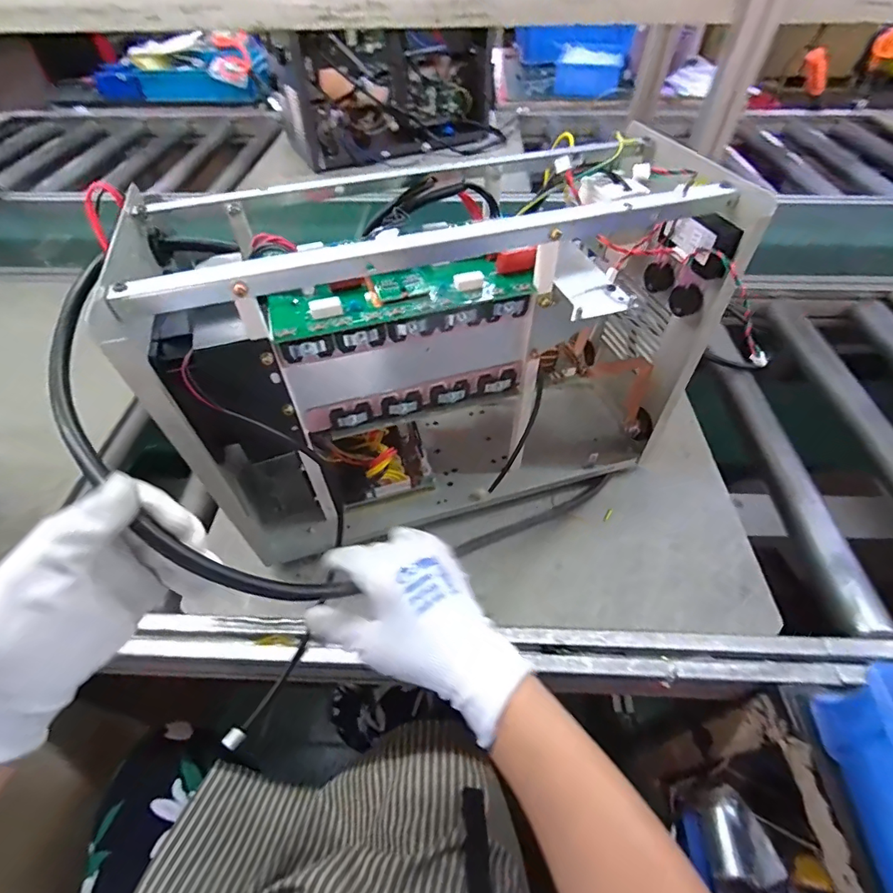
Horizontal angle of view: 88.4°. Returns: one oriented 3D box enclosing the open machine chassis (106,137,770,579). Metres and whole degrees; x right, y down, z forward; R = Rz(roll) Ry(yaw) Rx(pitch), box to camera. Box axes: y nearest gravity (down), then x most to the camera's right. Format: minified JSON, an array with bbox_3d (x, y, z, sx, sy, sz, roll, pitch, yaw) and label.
[{"bbox_3d":[0.003,-0.086,0.453,0.459,0.292,0.178,-13,52,-10],"label":"open machine chassis"}]

